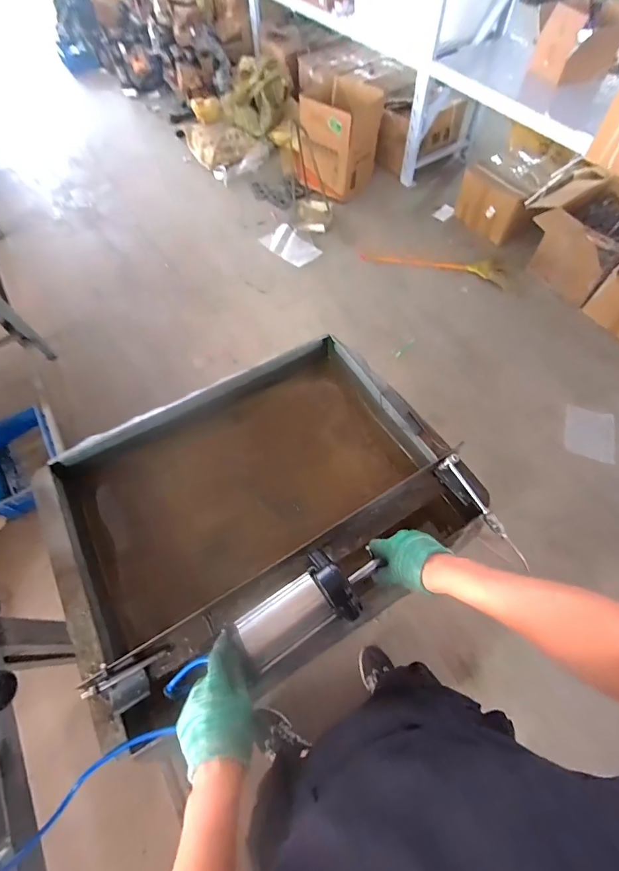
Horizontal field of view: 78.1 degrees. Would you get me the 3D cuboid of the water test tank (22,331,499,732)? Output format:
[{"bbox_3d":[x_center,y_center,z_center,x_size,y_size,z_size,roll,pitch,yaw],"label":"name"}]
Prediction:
[{"bbox_3d":[-0.103,0.163,0.849,0.754,0.302,0.579,-28,65,-13],"label":"water test tank"}]

